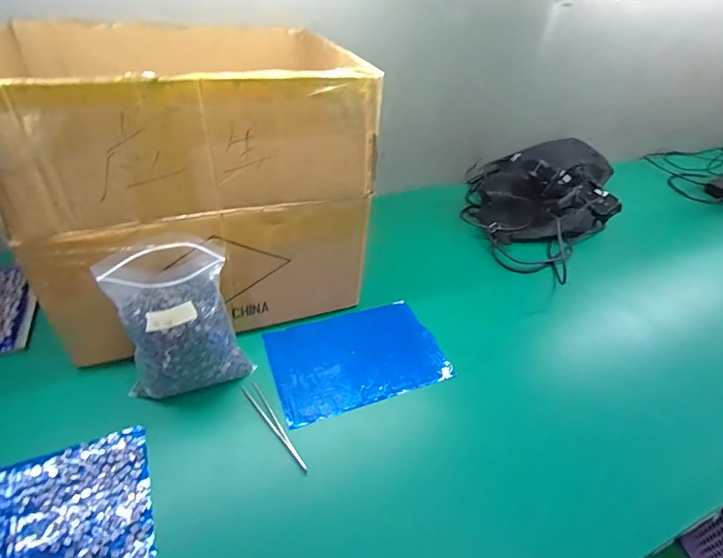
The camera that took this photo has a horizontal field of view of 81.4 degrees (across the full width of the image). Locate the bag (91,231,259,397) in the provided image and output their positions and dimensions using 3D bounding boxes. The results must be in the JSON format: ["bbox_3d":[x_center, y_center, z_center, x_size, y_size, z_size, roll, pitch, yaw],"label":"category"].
[{"bbox_3d":[-0.205,0.046,0.477,0.131,0.155,0.101,-15,44,-22],"label":"bag"}]

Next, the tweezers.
[{"bbox_3d":[-0.099,0.167,0.483,0.017,0.010,0.131,-26,49,-32],"label":"tweezers"}]

